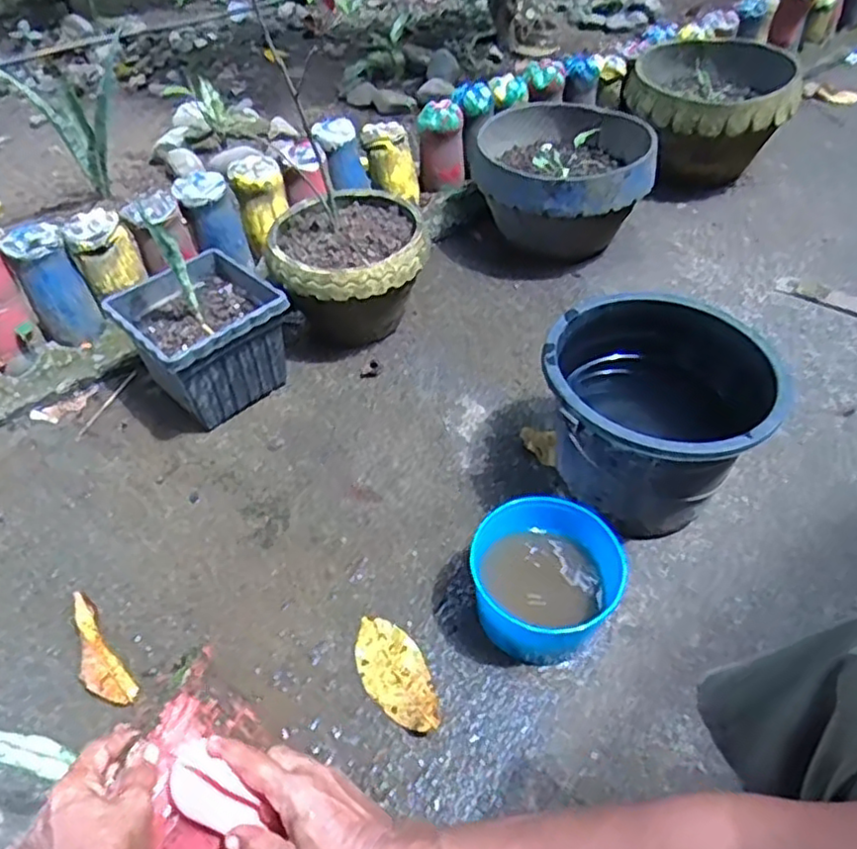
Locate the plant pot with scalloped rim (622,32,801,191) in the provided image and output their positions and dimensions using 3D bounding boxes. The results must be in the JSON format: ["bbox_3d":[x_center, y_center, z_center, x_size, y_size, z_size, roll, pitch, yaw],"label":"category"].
[{"bbox_3d":[0.577,-0.649,1.424,0.327,0.208,0.364,15,49,13],"label":"plant pot with scalloped rim"}]

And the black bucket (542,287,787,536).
[{"bbox_3d":[0.263,-0.002,0.845,0.264,0.209,0.241,0,47,0],"label":"black bucket"}]

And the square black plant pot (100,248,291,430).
[{"bbox_3d":[-0.342,-0.127,1.032,0.202,0.167,0.208,-35,57,-28],"label":"square black plant pot"}]

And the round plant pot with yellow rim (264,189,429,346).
[{"bbox_3d":[-0.132,-0.248,1.127,0.237,0.177,0.243,0,47,0],"label":"round plant pot with yellow rim"}]

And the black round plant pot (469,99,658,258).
[{"bbox_3d":[0.251,-0.454,1.299,0.327,0.199,0.327,3,47,2],"label":"black round plant pot"}]

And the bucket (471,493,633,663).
[{"bbox_3d":[0.131,0.178,0.768,0.169,0.109,0.142,10,48,9],"label":"bucket"}]

